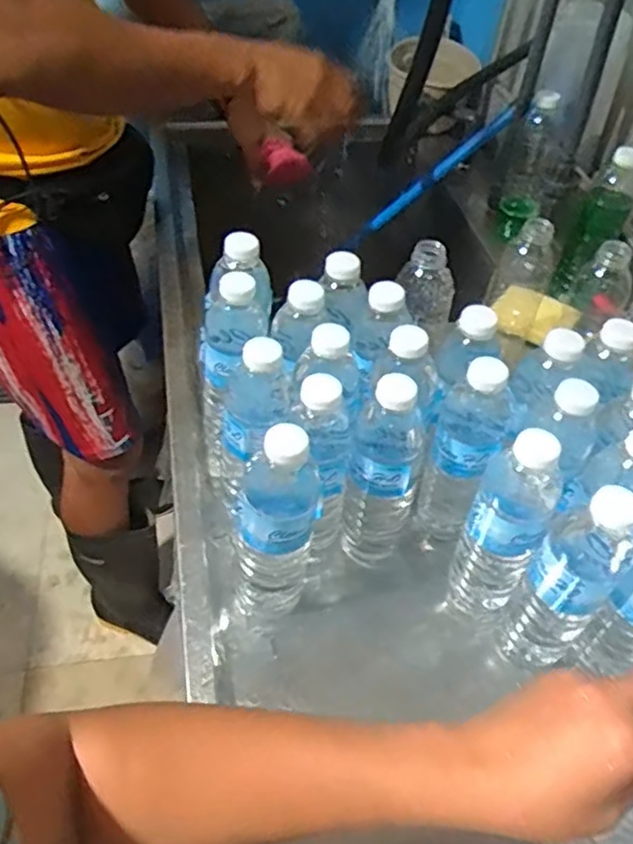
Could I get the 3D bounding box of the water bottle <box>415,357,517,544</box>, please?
[{"bbox_3d":[0.131,0.028,0.608,0.059,0.210,0.071,23,50,14],"label":"water bottle"}]

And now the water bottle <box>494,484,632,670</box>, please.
[{"bbox_3d":[0.192,0.129,0.520,0.060,0.195,0.059,35,54,23],"label":"water bottle"}]

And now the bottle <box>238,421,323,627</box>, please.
[{"bbox_3d":[-0.035,0.088,0.546,0.070,0.205,0.066,4,48,-2],"label":"bottle"}]

